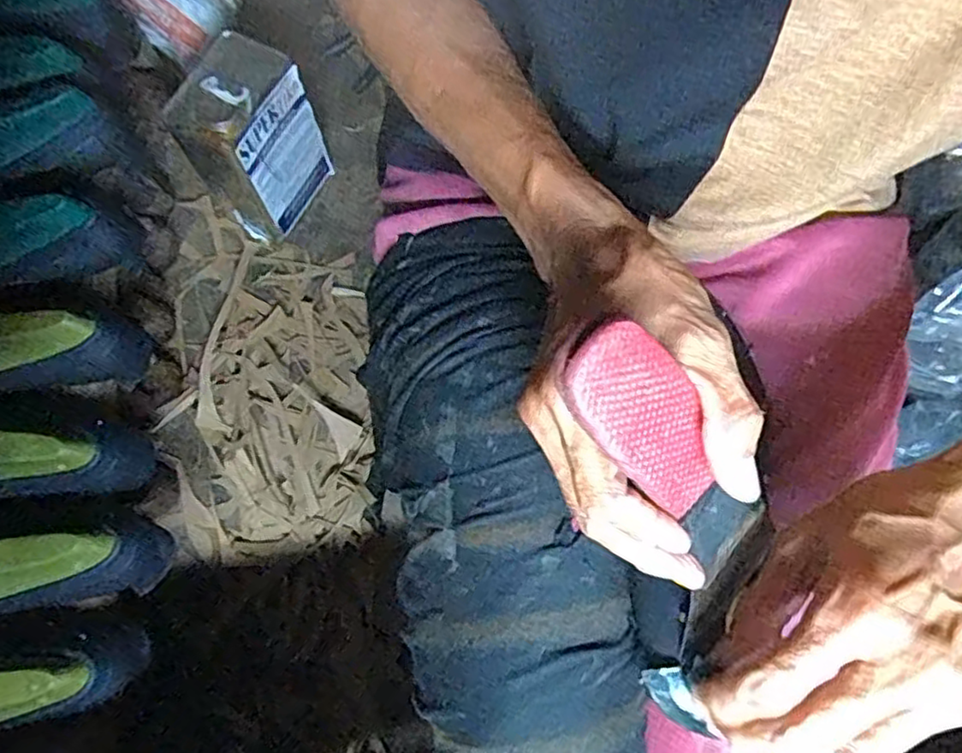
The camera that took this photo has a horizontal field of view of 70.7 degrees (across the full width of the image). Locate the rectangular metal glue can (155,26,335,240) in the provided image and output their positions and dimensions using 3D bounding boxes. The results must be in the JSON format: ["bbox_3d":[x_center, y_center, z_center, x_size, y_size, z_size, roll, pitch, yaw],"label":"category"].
[{"bbox_3d":[-0.311,-0.315,0.924,0.116,0.225,0.163,26,75,10],"label":"rectangular metal glue can"}]

